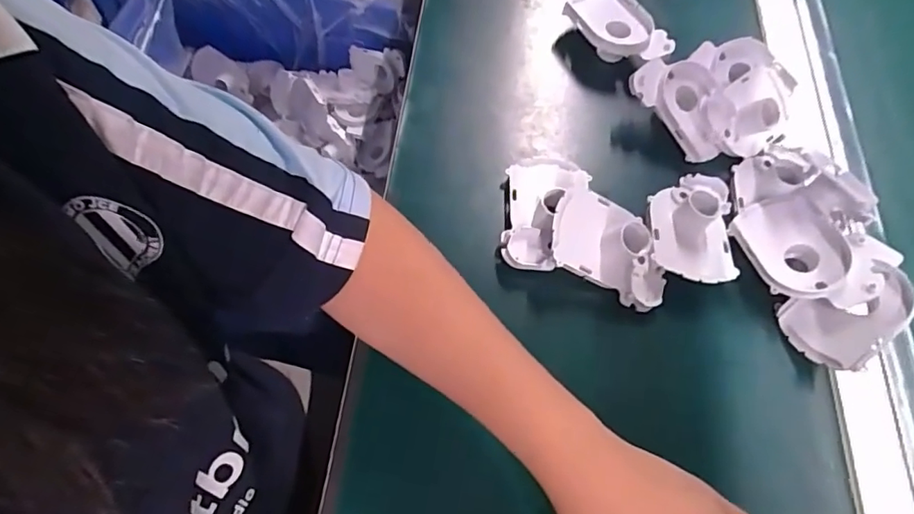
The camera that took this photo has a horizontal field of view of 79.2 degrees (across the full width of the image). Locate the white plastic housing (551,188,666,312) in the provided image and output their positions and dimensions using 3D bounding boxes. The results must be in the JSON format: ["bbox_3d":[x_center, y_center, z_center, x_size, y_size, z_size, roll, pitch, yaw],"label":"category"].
[{"bbox_3d":[0.118,-0.008,0.411,0.099,0.030,0.066,29,69,-12],"label":"white plastic housing"}]

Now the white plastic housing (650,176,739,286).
[{"bbox_3d":[0.185,-0.027,0.435,0.067,0.031,0.096,8,63,1],"label":"white plastic housing"}]

